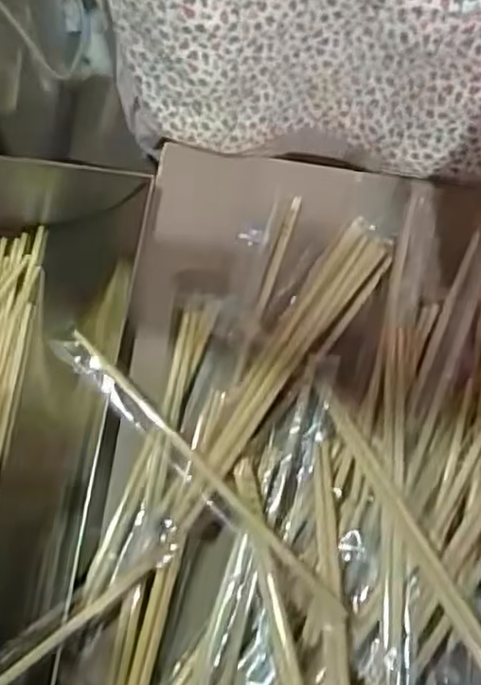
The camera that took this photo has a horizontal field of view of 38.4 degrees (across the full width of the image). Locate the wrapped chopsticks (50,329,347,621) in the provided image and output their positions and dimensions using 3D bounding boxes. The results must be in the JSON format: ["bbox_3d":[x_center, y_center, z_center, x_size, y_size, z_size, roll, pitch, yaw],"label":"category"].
[{"bbox_3d":[-0.031,0.075,0.426,0.018,0.014,0.240,-42,77,-16],"label":"wrapped chopsticks"}]

